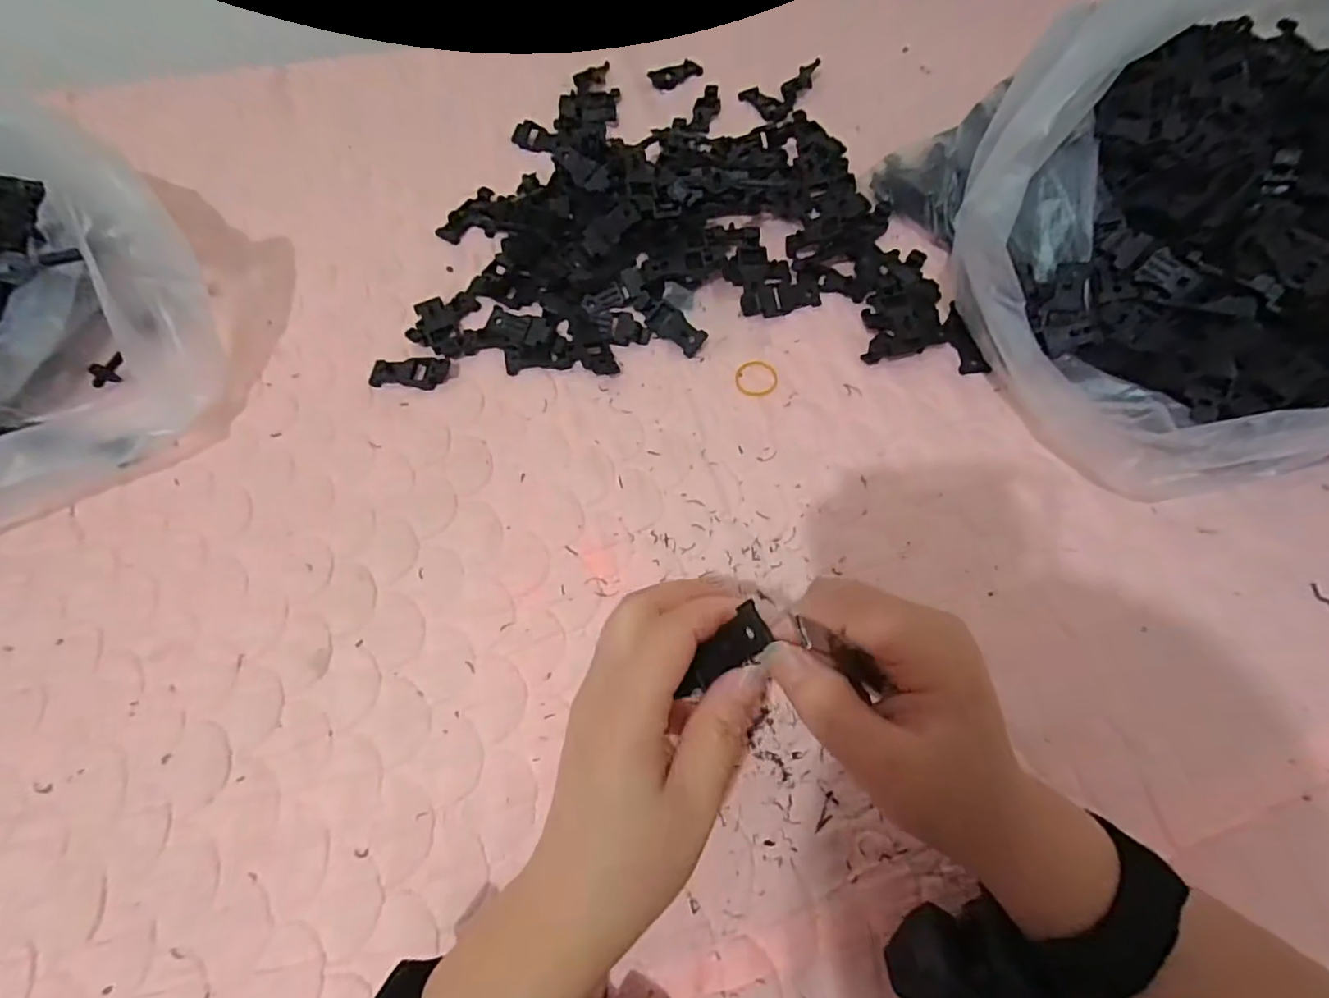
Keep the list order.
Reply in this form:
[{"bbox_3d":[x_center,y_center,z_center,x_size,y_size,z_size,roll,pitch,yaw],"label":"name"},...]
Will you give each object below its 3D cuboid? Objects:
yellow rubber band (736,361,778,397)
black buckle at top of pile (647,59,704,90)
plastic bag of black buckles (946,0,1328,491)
[{"bbox_3d":[0.061,-0.079,0.401,0.027,0.004,0.028,-1,62,1],"label":"yellow rubber band"},{"bbox_3d":[0.014,-0.402,0.578,0.054,0.010,0.023,-25,64,-11],"label":"black buckle at top of pile"},{"bbox_3d":[0.360,-0.191,0.325,0.348,0.228,0.230,-38,68,-17],"label":"plastic bag of black buckles"}]

